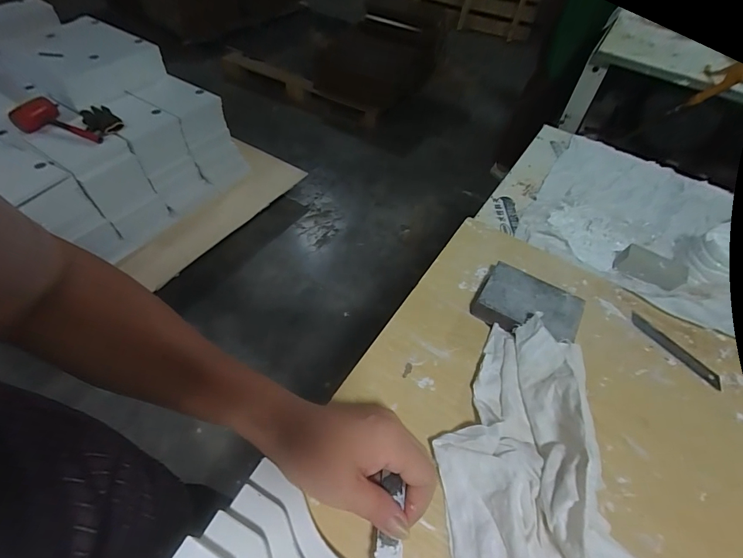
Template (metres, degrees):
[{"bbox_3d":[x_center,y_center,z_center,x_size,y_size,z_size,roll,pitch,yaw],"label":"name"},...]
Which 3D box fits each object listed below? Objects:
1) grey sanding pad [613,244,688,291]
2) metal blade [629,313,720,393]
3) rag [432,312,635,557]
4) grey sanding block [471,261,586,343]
[{"bbox_3d":[0.333,-0.013,0.461,0.070,0.035,0.011,28,34,15],"label":"grey sanding pad"},{"bbox_3d":[0.315,0.073,0.406,0.015,0.004,0.097,-32,61,-19],"label":"metal blade"},{"bbox_3d":[0.128,0.134,0.309,0.144,0.064,0.237,3,52,-1],"label":"rag"},{"bbox_3d":[0.163,0.029,0.410,0.100,0.029,0.068,26,55,16],"label":"grey sanding block"}]

